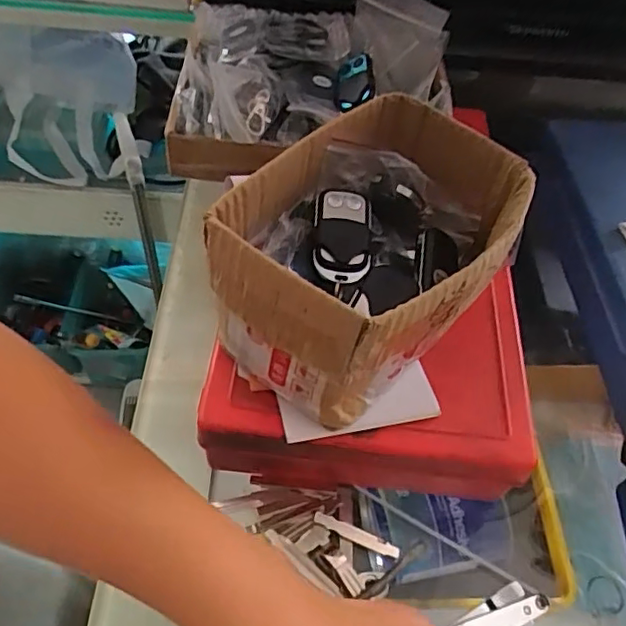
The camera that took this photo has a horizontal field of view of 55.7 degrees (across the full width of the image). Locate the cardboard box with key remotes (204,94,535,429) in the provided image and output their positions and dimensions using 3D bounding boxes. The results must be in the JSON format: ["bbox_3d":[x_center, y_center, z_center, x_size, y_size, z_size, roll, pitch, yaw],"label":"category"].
[{"bbox_3d":[0.029,-0.025,0.311,0.112,0.097,0.151,35,58,20],"label":"cardboard box with key remotes"}]

